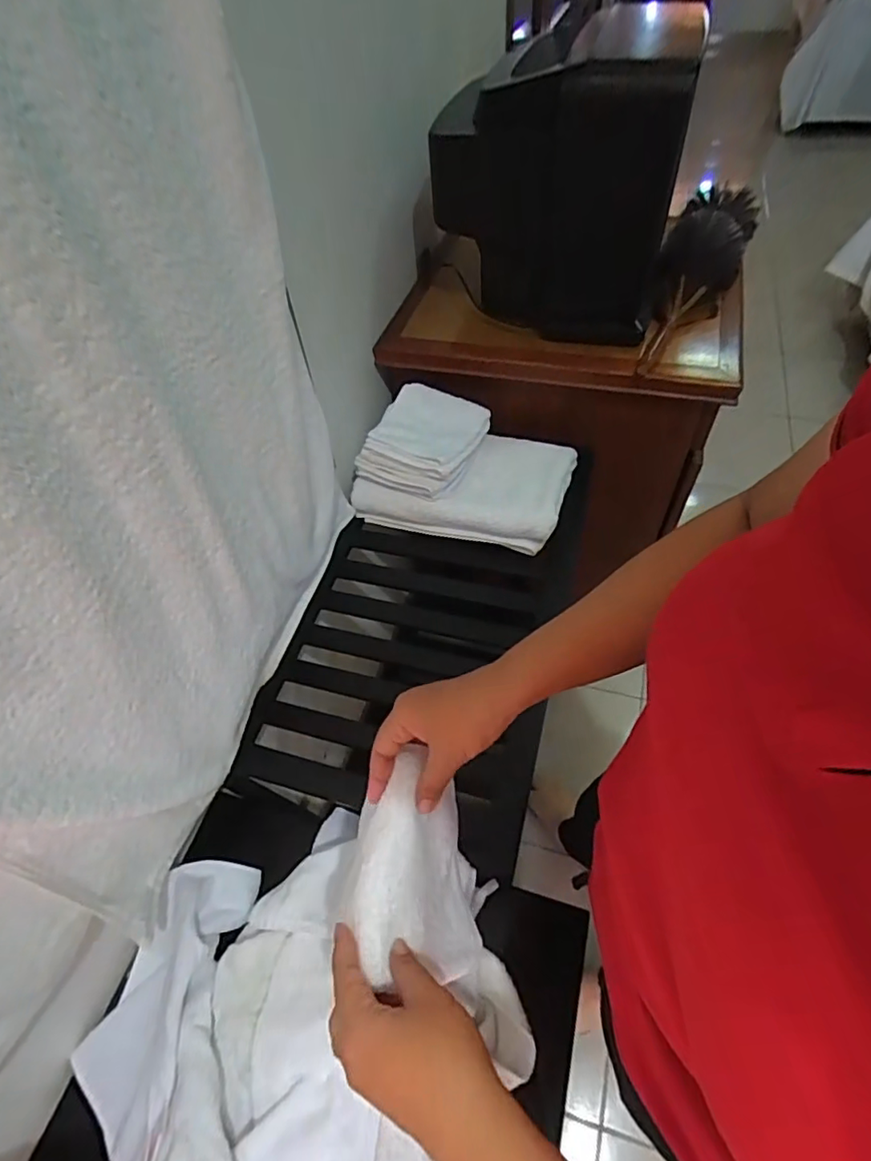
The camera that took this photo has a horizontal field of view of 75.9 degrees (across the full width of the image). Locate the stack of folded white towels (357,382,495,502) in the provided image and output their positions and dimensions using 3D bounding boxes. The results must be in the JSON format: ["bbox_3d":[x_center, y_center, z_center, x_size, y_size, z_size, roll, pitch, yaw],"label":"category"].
[{"bbox_3d":[-0.018,-0.221,0.918,0.173,0.085,0.183,26,59,22],"label":"stack of folded white towels"}]

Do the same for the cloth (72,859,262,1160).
[{"bbox_3d":[-0.295,0.440,0.586,0.130,0.066,0.279,7,54,10],"label":"cloth"}]

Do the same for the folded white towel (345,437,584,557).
[{"bbox_3d":[0.050,-0.163,0.957,0.332,0.079,0.205,14,56,15],"label":"folded white towel"}]

